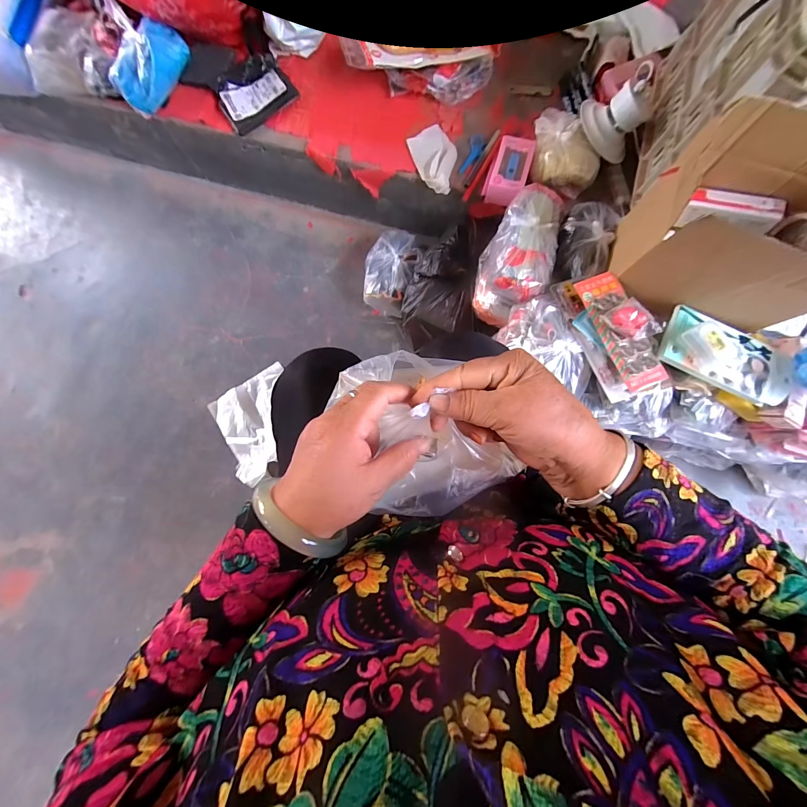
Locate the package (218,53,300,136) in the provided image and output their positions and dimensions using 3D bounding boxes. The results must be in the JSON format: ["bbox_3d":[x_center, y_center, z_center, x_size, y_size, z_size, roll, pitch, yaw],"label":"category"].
[{"bbox_3d":[-0.311,-0.644,0.719,0.150,0.026,0.116,-39,81,-3],"label":"package"}]

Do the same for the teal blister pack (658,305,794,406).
[{"bbox_3d":[0.480,-0.072,0.500,0.180,0.046,0.095,24,84,6],"label":"teal blister pack"}]

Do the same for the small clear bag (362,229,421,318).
[{"bbox_3d":[-0.022,-0.303,0.803,0.115,0.104,0.185,9,82,3],"label":"small clear bag"}]

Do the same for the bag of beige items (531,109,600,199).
[{"bbox_3d":[0.301,-0.471,0.640,0.117,0.060,0.142,5,82,4],"label":"bag of beige items"}]

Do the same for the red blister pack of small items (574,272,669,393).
[{"bbox_3d":[0.324,-0.111,0.503,0.074,0.040,0.185,-25,81,-1],"label":"red blister pack of small items"}]

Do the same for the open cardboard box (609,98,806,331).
[{"bbox_3d":[0.456,-0.222,0.459,0.242,0.179,0.182,17,83,6],"label":"open cardboard box"}]

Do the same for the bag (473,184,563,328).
[{"bbox_3d":[0.202,-0.268,0.625,0.113,0.128,0.208,12,82,5],"label":"bag"}]

